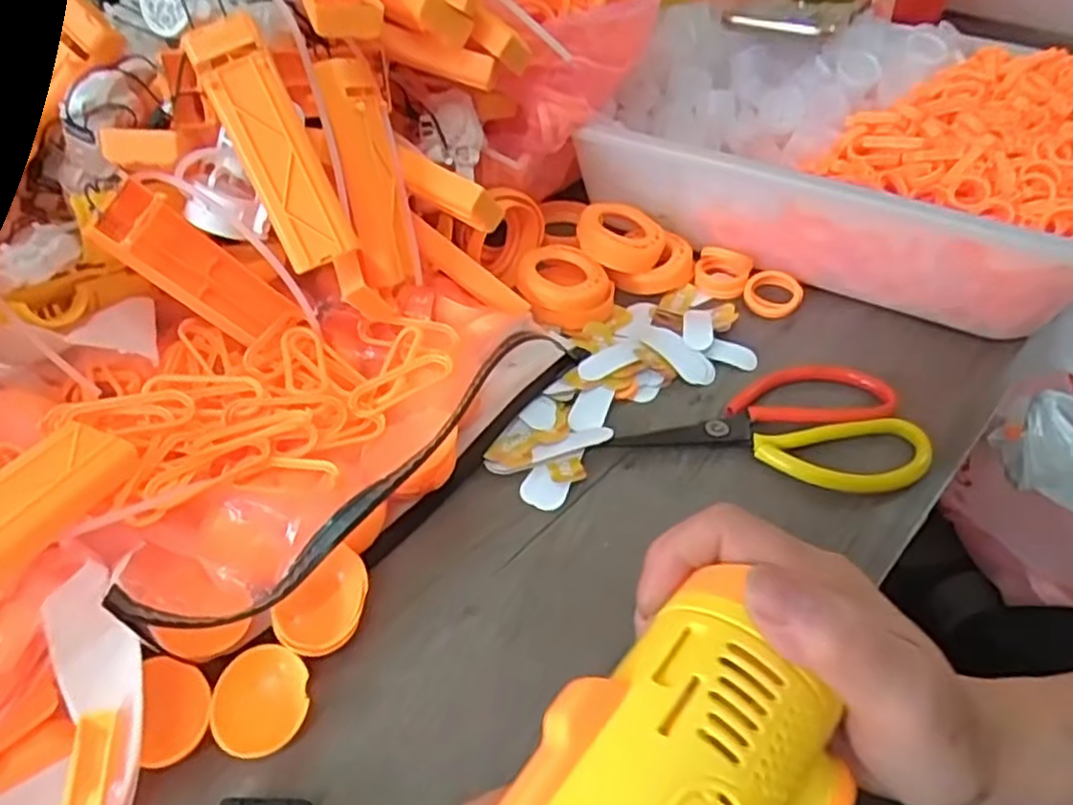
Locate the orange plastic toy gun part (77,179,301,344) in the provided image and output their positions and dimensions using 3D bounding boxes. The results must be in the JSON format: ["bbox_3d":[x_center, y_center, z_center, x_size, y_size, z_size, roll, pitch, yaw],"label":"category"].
[{"bbox_3d":[-0.166,-0.065,0.374,0.026,0.100,0.030,-35,43,18],"label":"orange plastic toy gun part"}]

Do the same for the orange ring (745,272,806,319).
[{"bbox_3d":[0.154,-0.071,0.489,0.036,0.013,0.036,16,47,15],"label":"orange ring"}]

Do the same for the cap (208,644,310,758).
[{"bbox_3d":[-0.105,0.114,0.288,0.034,0.007,0.040,9,45,8],"label":"cap"}]

